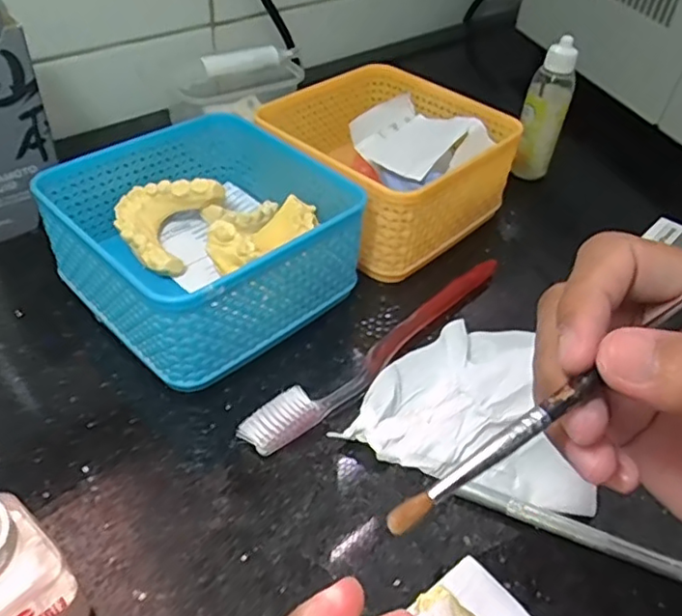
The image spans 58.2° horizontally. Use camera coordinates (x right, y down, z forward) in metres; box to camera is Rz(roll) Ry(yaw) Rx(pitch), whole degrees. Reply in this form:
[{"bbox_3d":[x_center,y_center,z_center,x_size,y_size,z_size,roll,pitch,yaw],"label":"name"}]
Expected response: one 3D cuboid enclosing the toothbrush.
[{"bbox_3d":[0.026,0.020,0.321,0.181,0.018,0.021,-30,53,-33],"label":"toothbrush"}]

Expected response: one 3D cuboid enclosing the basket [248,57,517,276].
[{"bbox_3d":[0.028,-0.096,0.401,0.133,0.061,0.130,-30,54,-32],"label":"basket"}]

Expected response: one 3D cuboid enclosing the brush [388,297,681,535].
[{"bbox_3d":[0.090,0.005,0.170,0.186,0.006,0.006,-34,52,-8],"label":"brush"}]

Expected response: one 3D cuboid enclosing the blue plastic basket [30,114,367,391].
[{"bbox_3d":[-0.074,-0.038,0.337,0.131,0.068,0.129,36,51,28],"label":"blue plastic basket"}]

